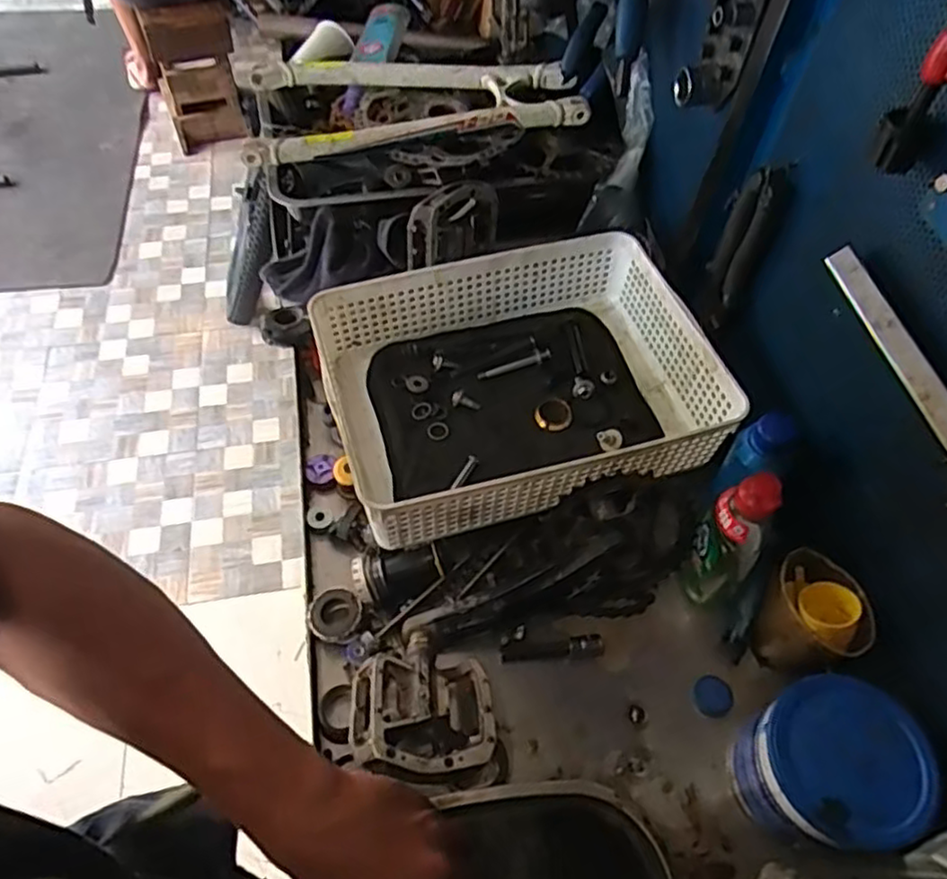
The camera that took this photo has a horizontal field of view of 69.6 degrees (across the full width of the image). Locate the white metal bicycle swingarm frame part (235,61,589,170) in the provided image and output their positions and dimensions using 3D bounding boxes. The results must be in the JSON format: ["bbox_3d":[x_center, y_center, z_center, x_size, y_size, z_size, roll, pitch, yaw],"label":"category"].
[{"bbox_3d":[-0.078,-0.398,0.796,0.369,0.057,0.184,-10,57,-10],"label":"white metal bicycle swingarm frame part"}]

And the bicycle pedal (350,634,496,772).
[{"bbox_3d":[-0.037,0.192,0.503,0.101,0.021,0.114,6,31,-11],"label":"bicycle pedal"}]

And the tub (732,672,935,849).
[{"bbox_3d":[0.245,0.233,0.482,0.096,0.105,0.098,1,56,-2],"label":"tub"}]

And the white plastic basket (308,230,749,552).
[{"bbox_3d":[0.037,-0.053,0.626,0.325,0.090,0.248,-14,58,-12],"label":"white plastic basket"}]

